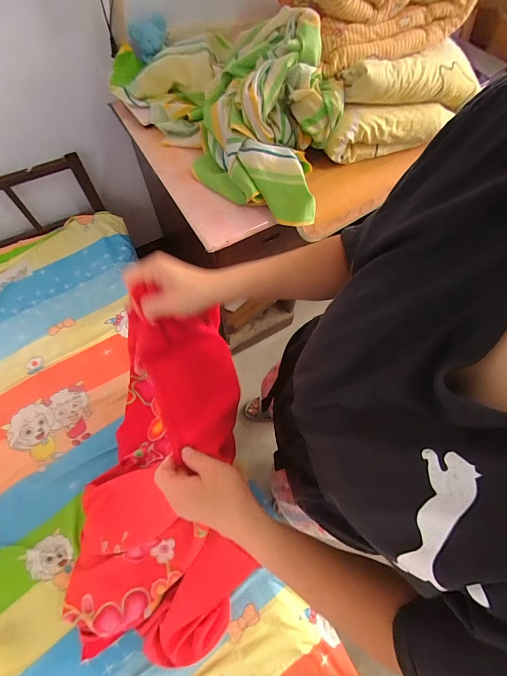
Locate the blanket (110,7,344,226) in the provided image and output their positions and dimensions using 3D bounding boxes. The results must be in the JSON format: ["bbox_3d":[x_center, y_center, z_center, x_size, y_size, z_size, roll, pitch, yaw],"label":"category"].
[{"bbox_3d":[-0.064,-0.624,0.822,0.328,0.260,0.726,-37,73,-16],"label":"blanket"}]

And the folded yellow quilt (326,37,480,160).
[{"bbox_3d":[0.375,-0.615,0.824,0.407,0.180,0.170,-17,69,-9],"label":"folded yellow quilt"}]

